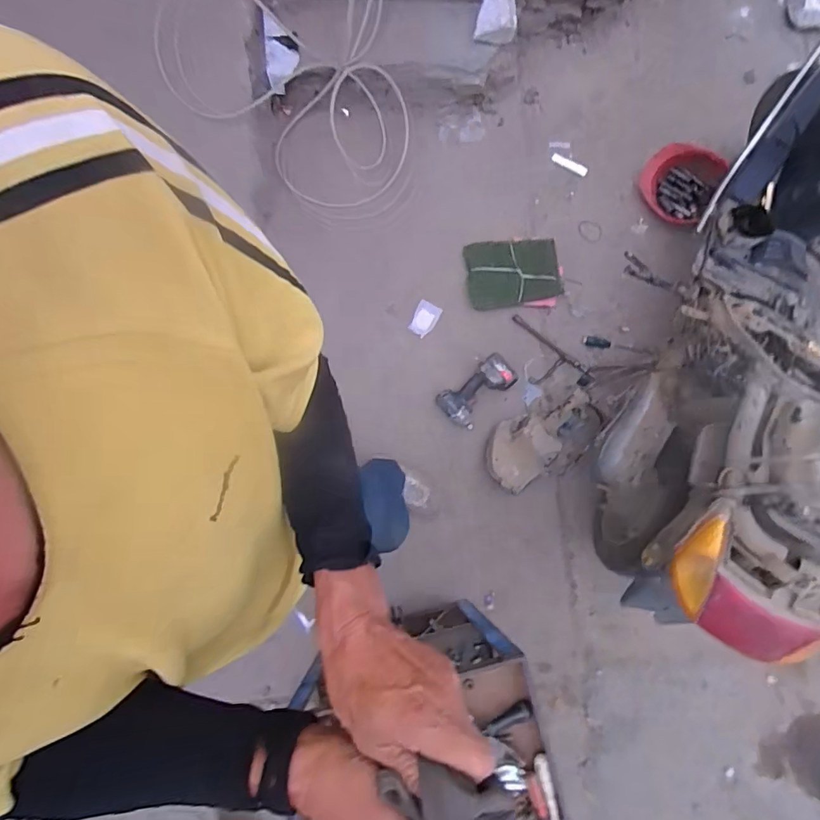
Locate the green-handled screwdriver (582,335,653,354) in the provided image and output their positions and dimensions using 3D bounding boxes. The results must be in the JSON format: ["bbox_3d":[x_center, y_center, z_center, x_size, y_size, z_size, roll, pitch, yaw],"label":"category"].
[{"bbox_3d":[0.669,-0.211,1.618,0.214,0.035,0.041,13,80,1],"label":"green-handled screwdriver"}]

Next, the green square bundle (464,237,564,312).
[{"bbox_3d":[0.337,-0.451,1.632,0.294,0.049,0.234,-3,80,-2],"label":"green square bundle"}]

